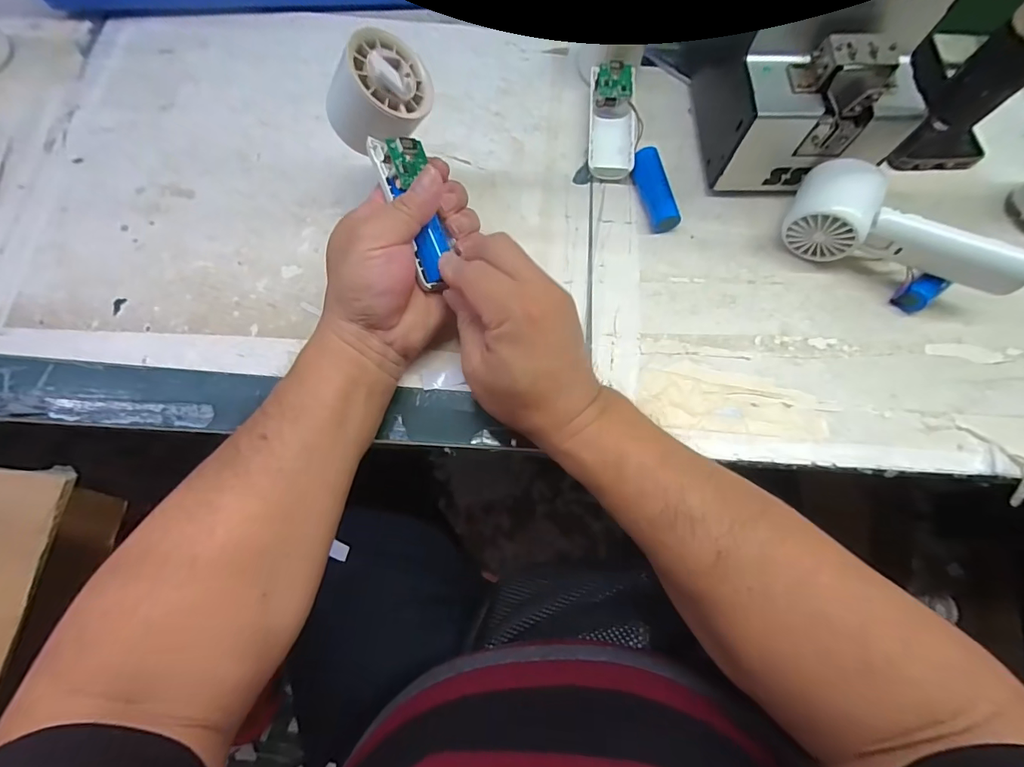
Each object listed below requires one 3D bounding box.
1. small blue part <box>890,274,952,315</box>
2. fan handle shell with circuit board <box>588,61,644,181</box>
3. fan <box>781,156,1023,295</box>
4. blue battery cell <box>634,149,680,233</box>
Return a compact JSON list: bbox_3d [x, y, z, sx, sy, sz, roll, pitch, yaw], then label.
[{"bbox_3d":[0.315,-0.069,0.352,0.025,0.024,0.020,-33,77,-10],"label":"small blue part"},{"bbox_3d":[0.088,-0.224,0.395,0.043,0.026,0.095,2,86,0],"label":"fan handle shell with circuit board"},{"bbox_3d":[0.291,-0.113,0.345,0.150,0.060,0.059,28,75,7],"label":"fan"},{"bbox_3d":[0.119,-0.159,0.381,0.024,0.019,0.074,-9,74,-4],"label":"blue battery cell"}]

